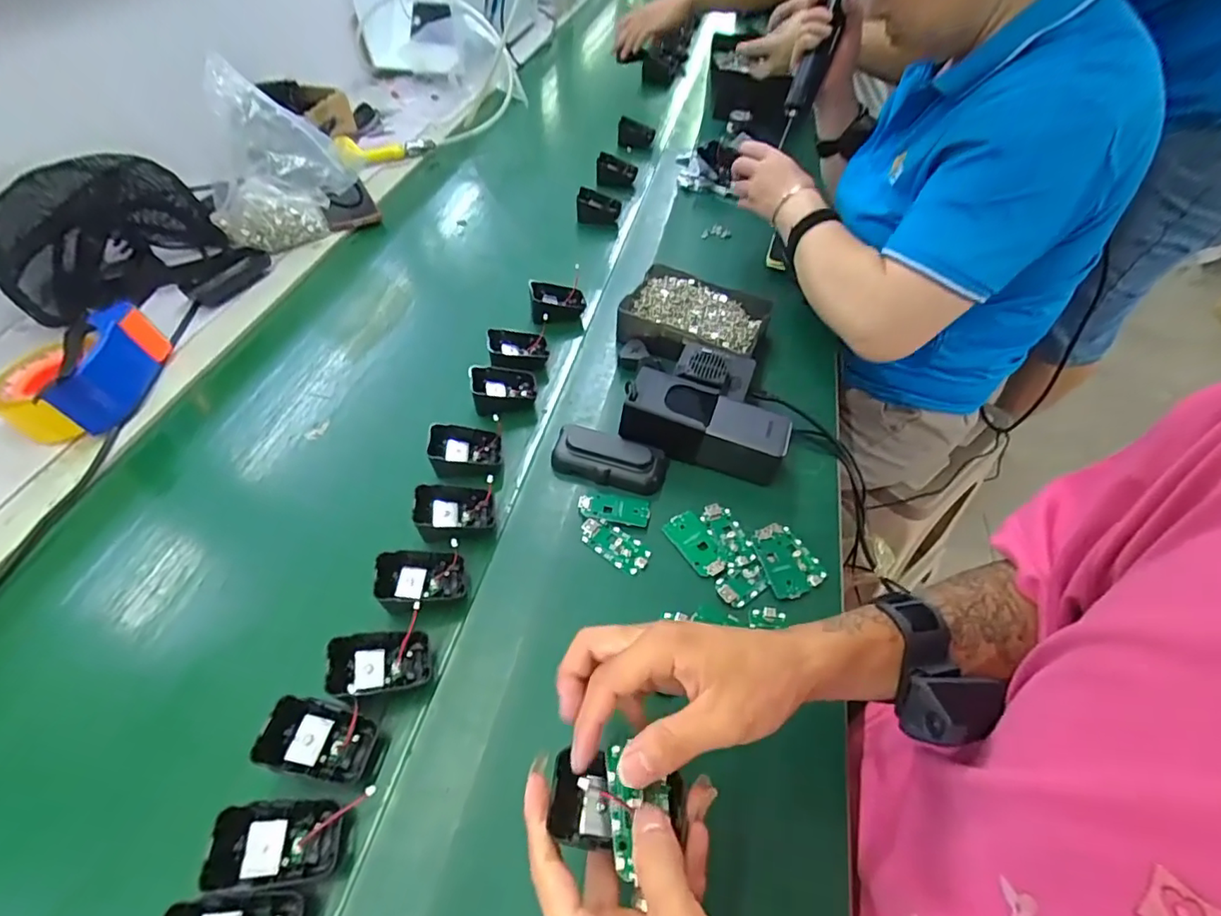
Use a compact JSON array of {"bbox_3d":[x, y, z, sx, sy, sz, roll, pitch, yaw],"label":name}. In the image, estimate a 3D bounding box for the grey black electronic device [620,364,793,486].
[{"bbox_3d":[0.092,-0.032,0.543,0.157,0.060,0.064,16,52,14],"label":"grey black electronic device"}]

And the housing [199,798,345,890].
[{"bbox_3d":[-0.201,0.232,0.339,0.067,0.020,0.044,7,44,-15],"label":"housing"}]

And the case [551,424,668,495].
[{"bbox_3d":[0.000,-0.002,0.536,0.107,0.026,0.053,12,51,11],"label":"case"}]

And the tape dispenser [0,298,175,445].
[{"bbox_3d":[-0.557,-0.090,0.578,0.123,0.065,0.150,6,50,6],"label":"tape dispenser"}]

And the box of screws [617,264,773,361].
[{"bbox_3d":[0.100,-0.168,0.657,0.157,0.038,0.118,19,53,16],"label":"box of screws"}]

